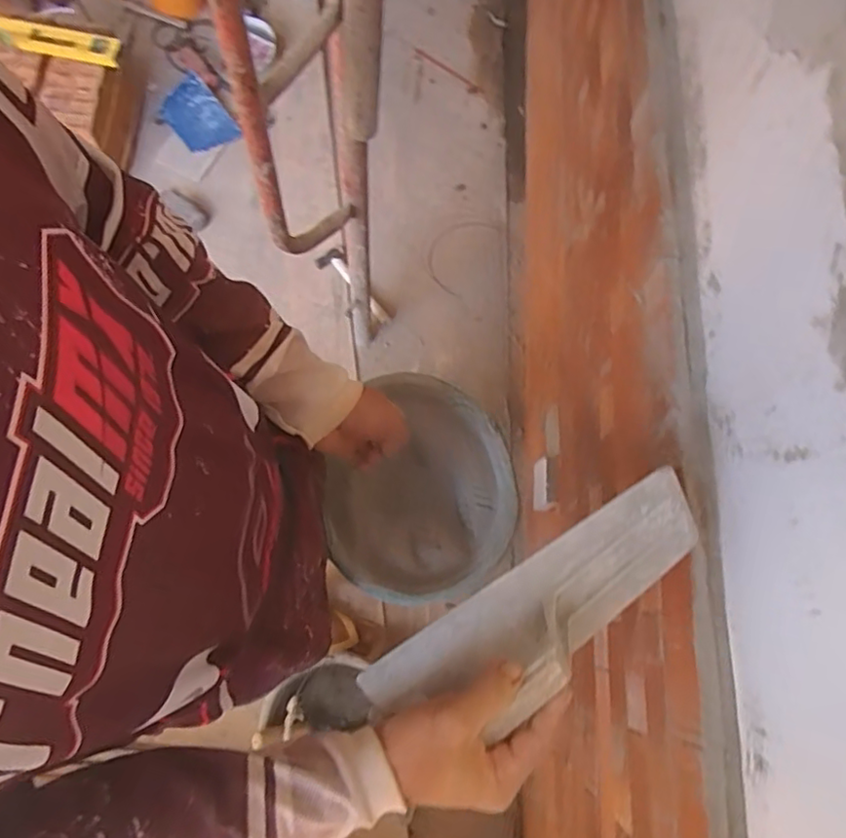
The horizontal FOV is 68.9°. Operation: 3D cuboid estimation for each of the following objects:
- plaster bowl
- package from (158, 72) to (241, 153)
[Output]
[{"bbox_3d":[-0.007,0.091,0.796,0.238,0.085,0.277,-10,73,-4],"label":"plaster bowl"},{"bbox_3d":[-0.621,-0.833,1.706,0.150,0.062,0.209,-43,78,-13],"label":"package"}]

